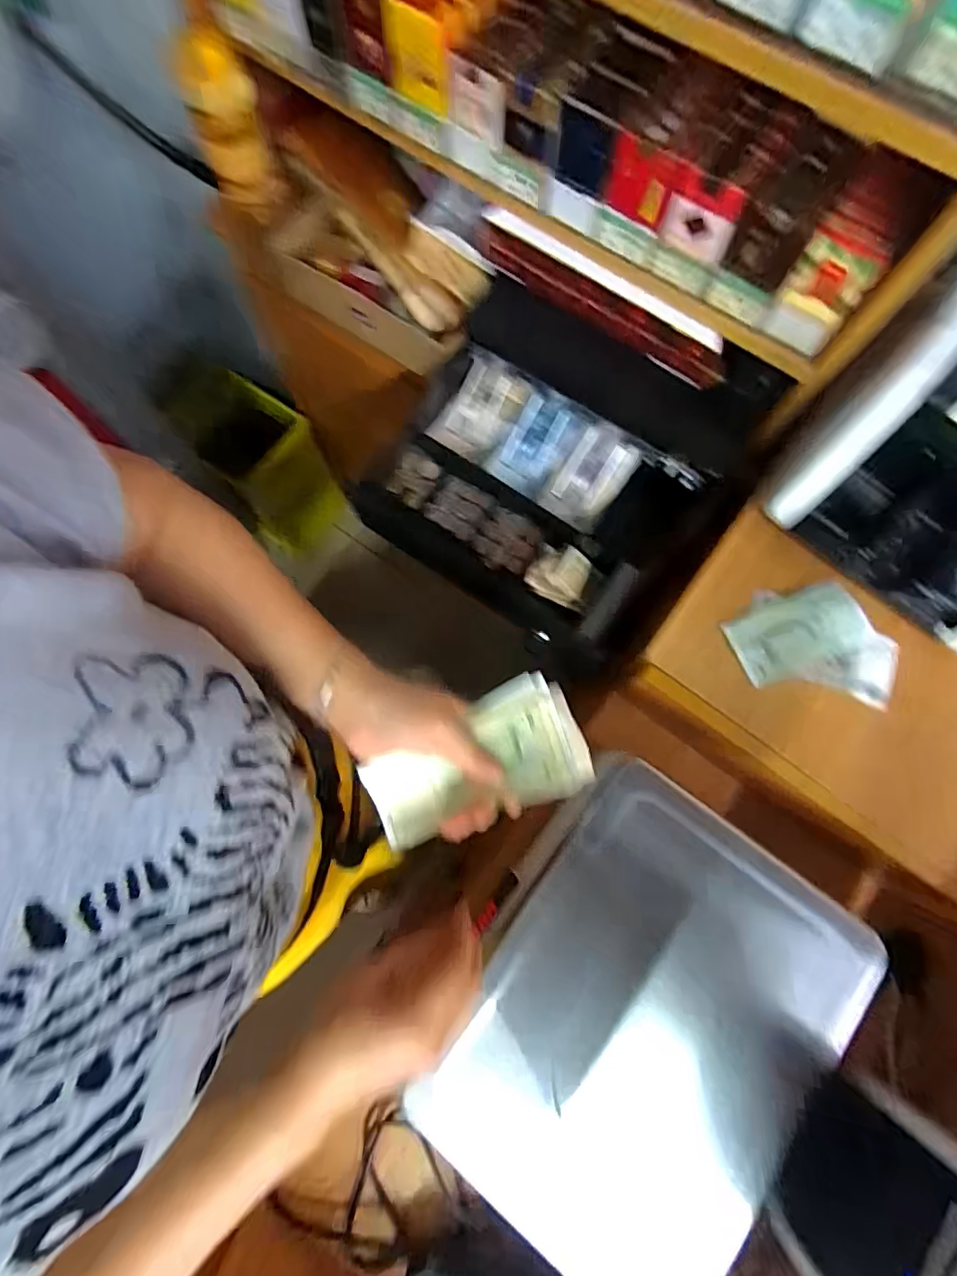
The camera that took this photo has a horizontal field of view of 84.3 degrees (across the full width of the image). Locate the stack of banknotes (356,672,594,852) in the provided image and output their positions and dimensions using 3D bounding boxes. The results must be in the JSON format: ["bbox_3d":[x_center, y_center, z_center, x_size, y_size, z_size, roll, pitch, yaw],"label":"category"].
[{"bbox_3d":[-0.003,0.087,0.368,0.151,0.016,0.082,-23,78,0],"label":"stack of banknotes"}]

